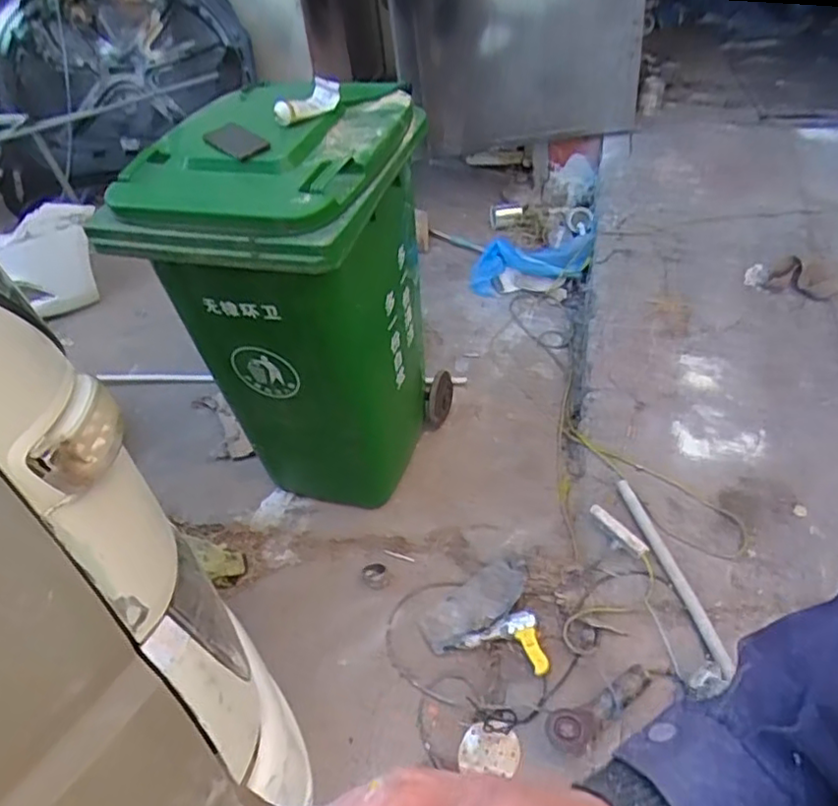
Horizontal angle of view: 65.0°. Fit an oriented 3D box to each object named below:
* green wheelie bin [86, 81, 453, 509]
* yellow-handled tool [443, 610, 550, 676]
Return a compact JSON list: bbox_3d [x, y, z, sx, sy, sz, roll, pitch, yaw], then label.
[{"bbox_3d":[-0.268,-0.237,1.746,0.574,0.986,0.717,13,44,22],"label":"green wheelie bin"},{"bbox_3d":[0.180,0.570,1.570,0.263,0.066,0.126,-6,40,25],"label":"yellow-handled tool"}]

